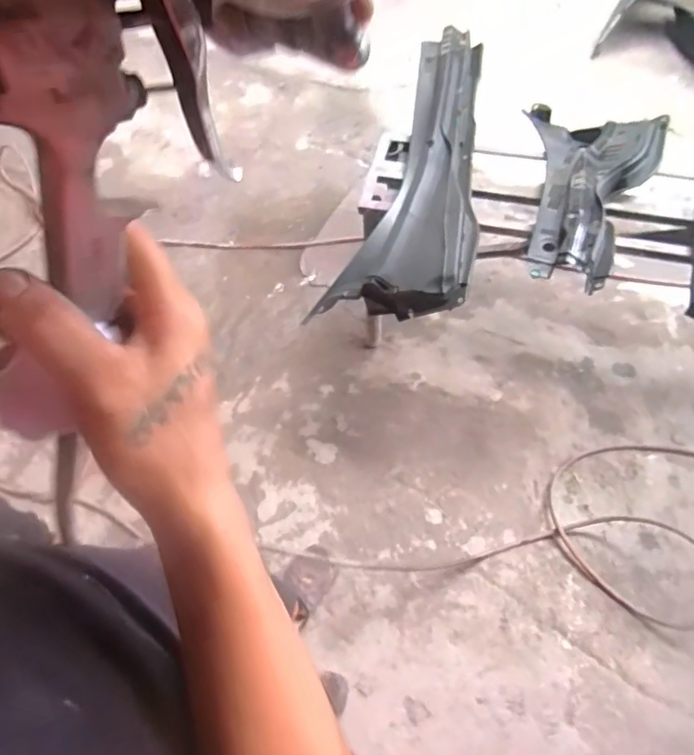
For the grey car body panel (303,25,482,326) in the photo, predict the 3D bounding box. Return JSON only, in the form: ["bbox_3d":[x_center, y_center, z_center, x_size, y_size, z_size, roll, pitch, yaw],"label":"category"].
[{"bbox_3d":[0.217,-0.488,1.287,0.303,0.155,0.852,19,67,11],"label":"grey car body panel"}]

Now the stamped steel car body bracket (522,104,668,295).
[{"bbox_3d":[0.563,-0.440,1.214,0.264,0.113,0.591,9,65,7],"label":"stamped steel car body bracket"}]

